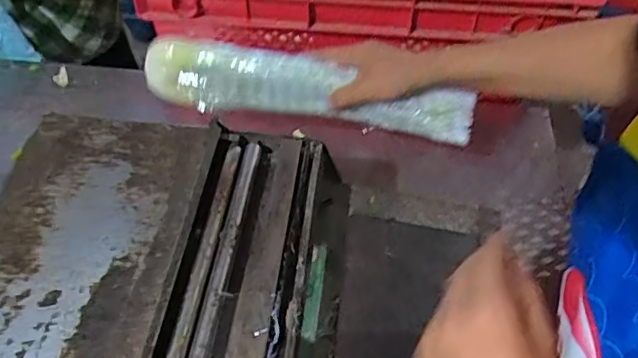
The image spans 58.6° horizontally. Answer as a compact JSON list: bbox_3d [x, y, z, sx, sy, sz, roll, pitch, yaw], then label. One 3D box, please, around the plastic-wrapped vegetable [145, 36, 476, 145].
[{"bbox_3d":[-0.016,-0.096,0.647,0.366,0.092,0.059,11,50,7],"label":"plastic-wrapped vegetable"}]

